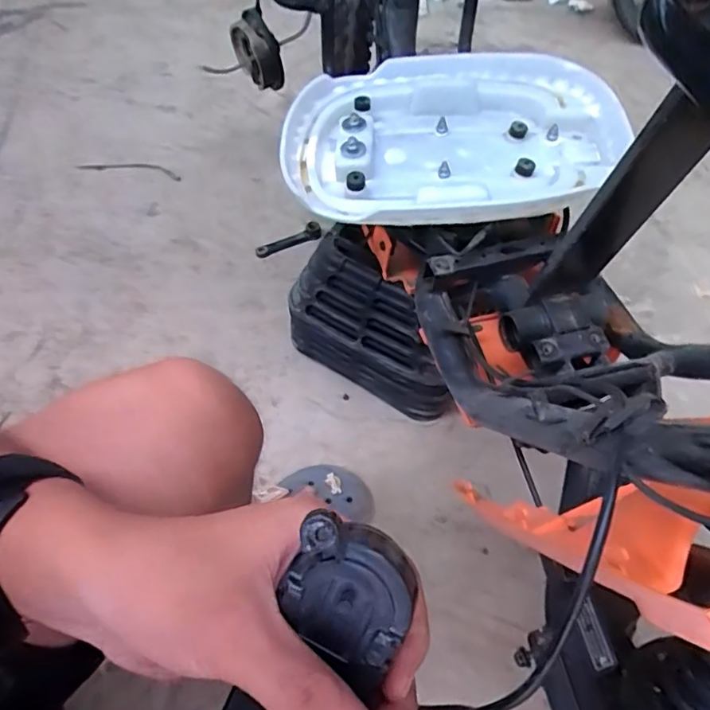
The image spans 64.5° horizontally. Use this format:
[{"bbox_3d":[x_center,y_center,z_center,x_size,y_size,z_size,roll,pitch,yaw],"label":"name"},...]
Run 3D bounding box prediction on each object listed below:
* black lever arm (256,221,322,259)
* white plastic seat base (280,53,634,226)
[{"bbox_3d":[-0.113,-0.195,0.962,0.118,0.021,0.032,-25,60,-17],"label":"black lever arm"},{"bbox_3d":[0.105,-0.242,0.623,0.366,0.049,0.281,-2,56,-5],"label":"white plastic seat base"}]

